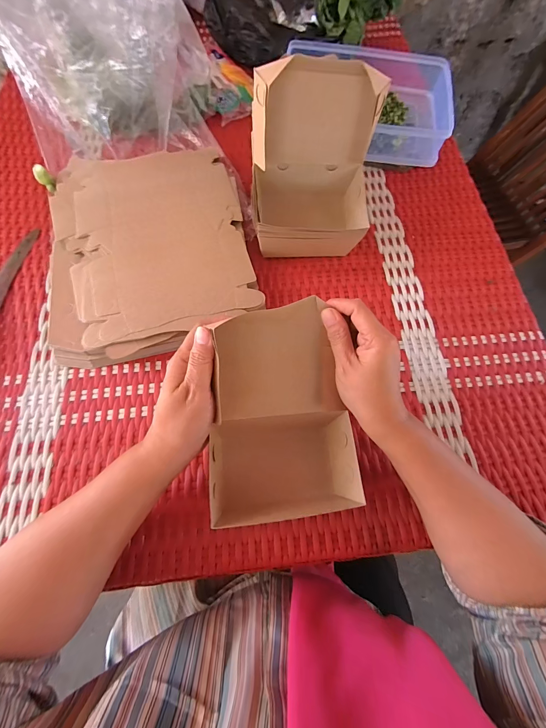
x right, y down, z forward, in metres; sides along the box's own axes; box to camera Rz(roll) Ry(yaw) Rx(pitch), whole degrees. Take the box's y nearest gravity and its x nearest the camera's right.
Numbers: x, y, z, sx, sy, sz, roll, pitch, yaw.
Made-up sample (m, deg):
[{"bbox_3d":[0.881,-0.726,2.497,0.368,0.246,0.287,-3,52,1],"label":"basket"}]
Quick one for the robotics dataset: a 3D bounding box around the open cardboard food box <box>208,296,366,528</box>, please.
[{"bbox_3d":[0.004,0.057,0.291,0.140,0.127,0.176,-11,69,-6],"label":"open cardboard food box"}]

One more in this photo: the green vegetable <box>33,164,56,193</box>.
[{"bbox_3d":[-0.345,-0.279,0.460,0.018,0.013,0.039,-34,118,-14],"label":"green vegetable"}]

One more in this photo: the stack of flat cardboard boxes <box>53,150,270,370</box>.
[{"bbox_3d":[-0.168,-0.166,0.423,0.254,0.034,0.331,-11,69,-6],"label":"stack of flat cardboard boxes"}]

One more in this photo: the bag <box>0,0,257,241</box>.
[{"bbox_3d":[-0.230,-0.458,0.430,0.287,0.221,0.229,-1,69,-3],"label":"bag"}]

